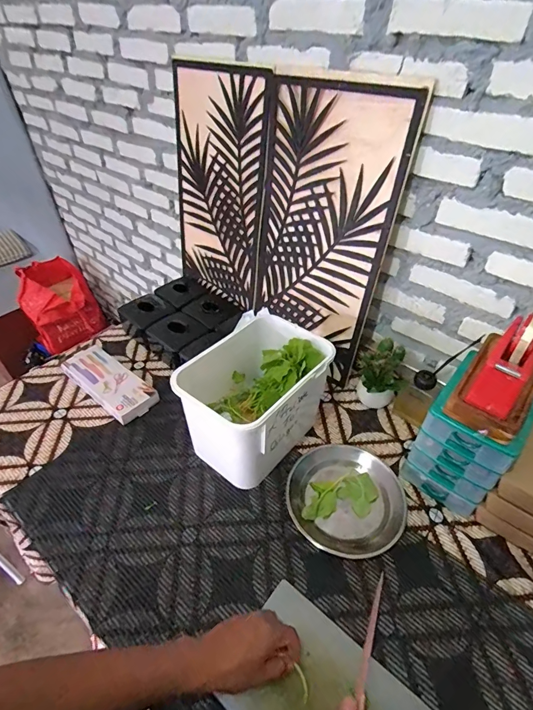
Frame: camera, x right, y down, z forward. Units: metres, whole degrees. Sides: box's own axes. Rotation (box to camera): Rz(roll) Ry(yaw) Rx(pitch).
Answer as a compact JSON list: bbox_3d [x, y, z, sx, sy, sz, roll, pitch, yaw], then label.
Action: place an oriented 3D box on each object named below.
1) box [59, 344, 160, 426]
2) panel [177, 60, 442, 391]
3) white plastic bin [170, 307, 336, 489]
[{"bbox_3d":[-0.372,0.066,0.885,0.262,0.042,0.100,29,51,27],"label":"box"},{"bbox_3d":[0.005,-0.309,0.841,0.571,0.537,0.026,31,44,27],"label":"panel"},{"bbox_3d":[-0.026,0.083,0.744,0.205,0.199,0.282,31,52,28],"label":"white plastic bin"}]

